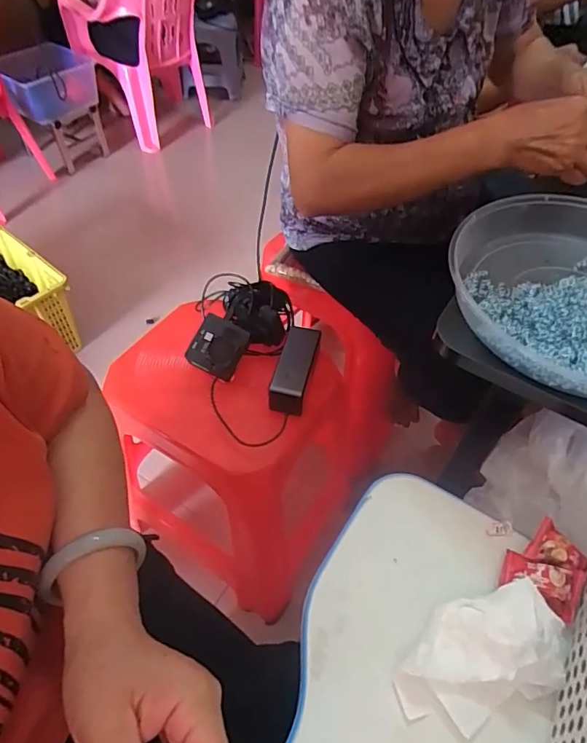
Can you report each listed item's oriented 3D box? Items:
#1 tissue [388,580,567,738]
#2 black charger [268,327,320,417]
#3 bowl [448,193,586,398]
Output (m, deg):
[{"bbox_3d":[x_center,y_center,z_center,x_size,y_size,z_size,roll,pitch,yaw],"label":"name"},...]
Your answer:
[{"bbox_3d":[0.129,0.198,0.341,0.118,0.029,0.069,-18,51,-12],"label":"tissue"},{"bbox_3d":[0.004,-0.004,0.714,0.047,0.047,0.127,10,51,12],"label":"black charger"},{"bbox_3d":[0.256,-0.073,0.428,0.228,0.047,0.224,-2,49,2],"label":"bowl"}]

